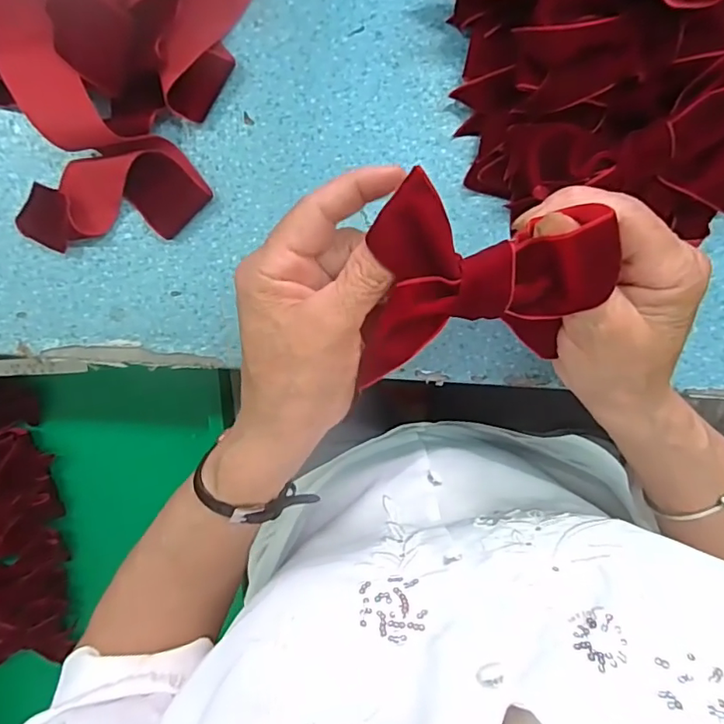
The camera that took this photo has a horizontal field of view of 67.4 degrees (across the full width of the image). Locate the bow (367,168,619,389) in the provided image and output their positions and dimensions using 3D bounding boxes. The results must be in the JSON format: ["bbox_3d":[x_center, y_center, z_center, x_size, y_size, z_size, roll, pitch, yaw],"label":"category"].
[{"bbox_3d":[0.053,-0.029,0.236,0.099,0.044,0.079,5,97,3],"label":"bow"}]

